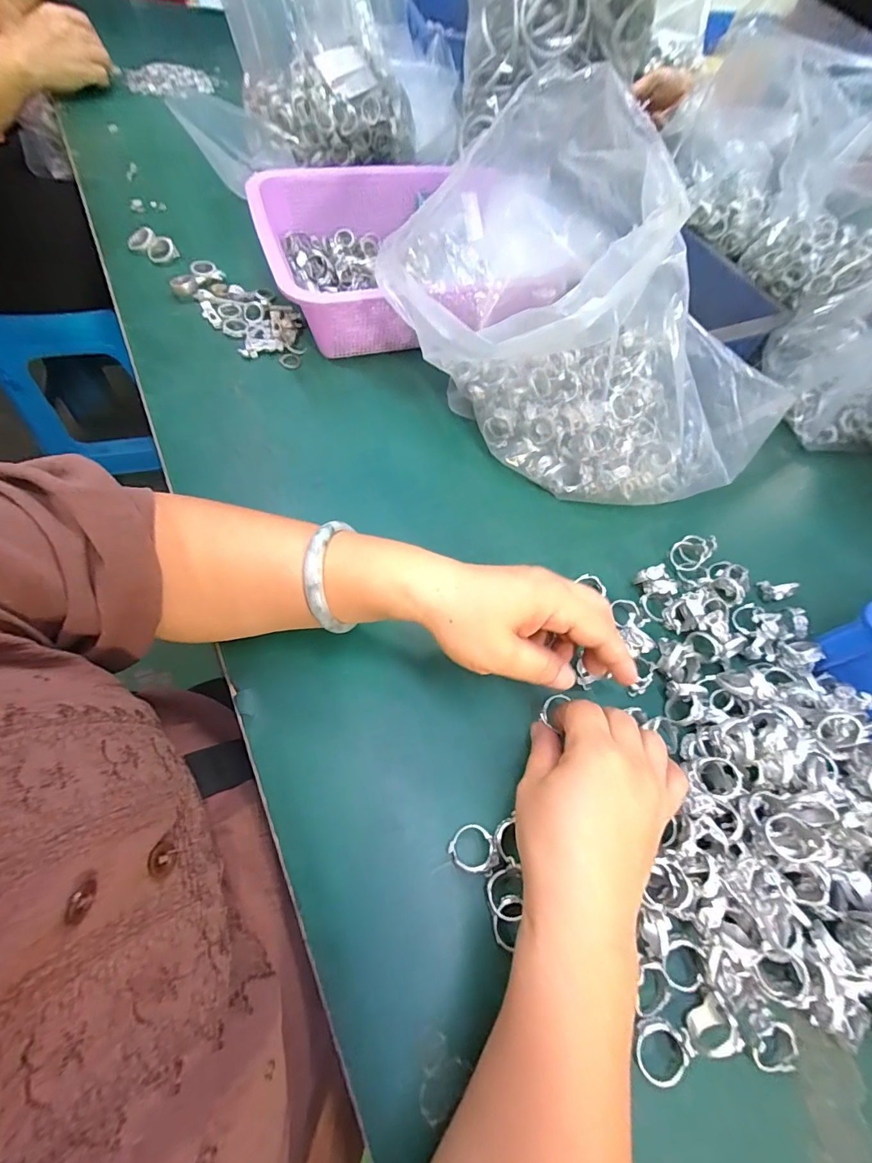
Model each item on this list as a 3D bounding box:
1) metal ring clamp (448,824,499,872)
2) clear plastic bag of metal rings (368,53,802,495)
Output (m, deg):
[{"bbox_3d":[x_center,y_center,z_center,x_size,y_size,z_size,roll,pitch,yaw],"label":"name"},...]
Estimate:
[{"bbox_3d":[0.021,0.156,0.268,0.026,0.010,0.024,3,62,-5],"label":"metal ring clamp"},{"bbox_3d":[0.138,-0.212,0.376,0.304,0.193,0.262,-22,66,-17],"label":"clear plastic bag of metal rings"}]

